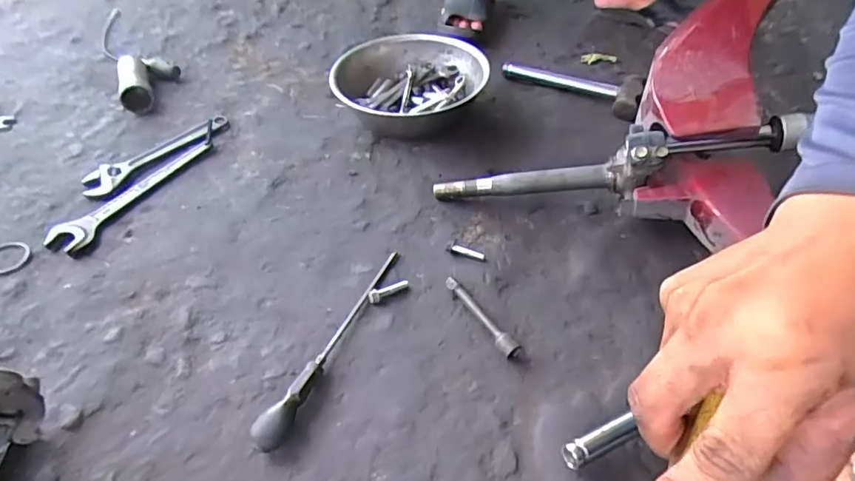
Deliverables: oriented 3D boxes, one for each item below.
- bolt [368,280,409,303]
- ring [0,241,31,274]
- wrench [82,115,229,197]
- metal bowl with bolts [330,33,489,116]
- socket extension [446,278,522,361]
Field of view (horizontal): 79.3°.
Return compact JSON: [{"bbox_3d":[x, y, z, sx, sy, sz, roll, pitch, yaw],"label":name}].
[{"bbox_3d":[-0.050,0.064,0.660,0.053,0.018,0.016,-24,53,-22],"label":"bolt"},{"bbox_3d":[-0.568,0.024,0.698,0.052,0.005,0.055,1,48,-1],"label":"ring"},{"bbox_3d":[-0.430,-0.146,0.830,0.244,0.025,0.054,-35,58,-29],"label":"wrench"},{"bbox_3d":[-0.033,-0.260,0.900,0.258,0.087,0.242,-3,48,-4],"label":"metal bowl with bolts"},{"bbox_3d":[0.065,0.090,0.635,0.022,0.020,0.130,-27,54,-24],"label":"socket extension"}]

